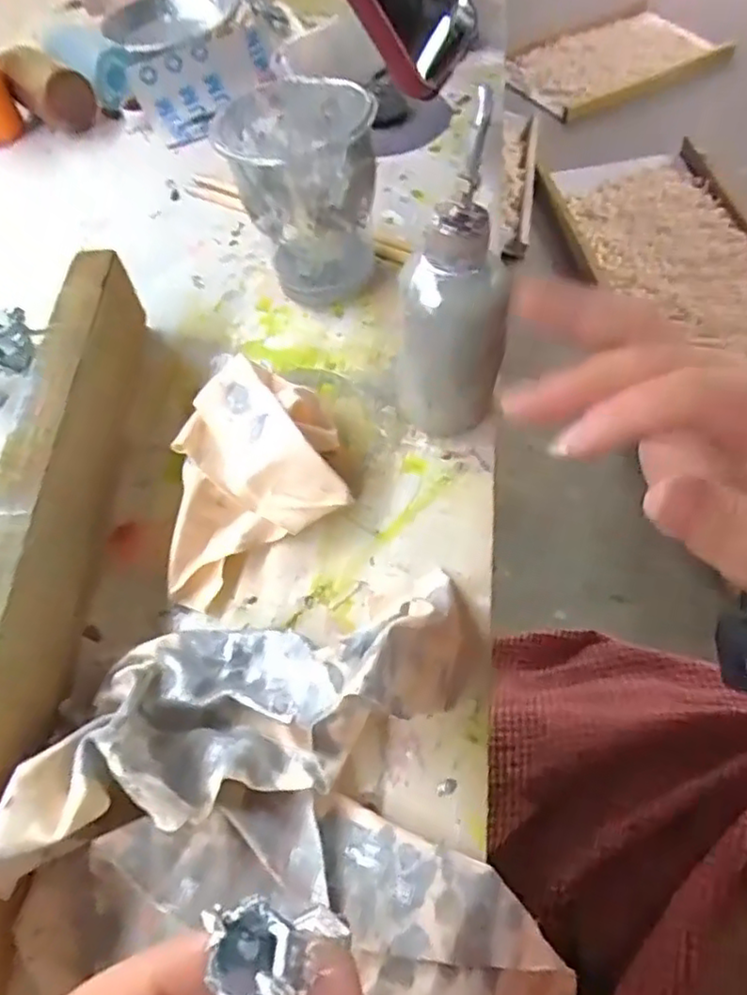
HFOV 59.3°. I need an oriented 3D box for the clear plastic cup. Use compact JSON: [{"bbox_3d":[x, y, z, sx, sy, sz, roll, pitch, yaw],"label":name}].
[{"bbox_3d":[-0.027,-0.131,0.288,0.057,0.086,0.059,-6,57,2],"label":"clear plastic cup"}]

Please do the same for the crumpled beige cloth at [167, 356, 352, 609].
[{"bbox_3d":[-0.042,-0.008,0.243,0.059,0.031,0.088,-1,57,5],"label":"crumpled beige cloth"}]

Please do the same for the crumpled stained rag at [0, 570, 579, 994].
[{"bbox_3d":[-0.012,0.077,0.185,0.154,0.039,0.141,20,62,18],"label":"crumpled stained rag"}]

